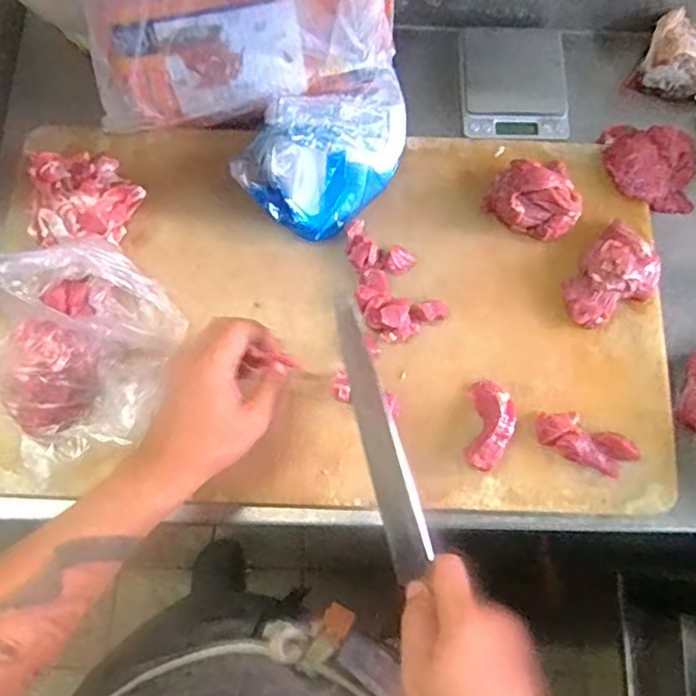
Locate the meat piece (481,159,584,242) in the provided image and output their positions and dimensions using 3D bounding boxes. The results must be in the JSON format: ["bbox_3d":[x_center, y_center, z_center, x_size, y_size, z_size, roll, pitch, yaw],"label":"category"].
[{"bbox_3d":[0.180,-0.146,0.548,0.079,0.039,0.086,36,77,9],"label":"meat piece"}]

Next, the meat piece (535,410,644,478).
[{"bbox_3d":[0.199,0.078,0.497,0.081,0.016,0.038,31,76,7],"label":"meat piece"}]

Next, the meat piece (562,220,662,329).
[{"bbox_3d":[0.233,-0.063,0.525,0.099,0.039,0.070,-41,79,-11],"label":"meat piece"}]

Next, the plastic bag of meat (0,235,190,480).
[{"bbox_3d":[-0.203,0.007,0.453,0.137,0.110,0.182,16,75,3],"label":"plastic bag of meat"}]

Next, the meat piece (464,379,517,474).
[{"bbox_3d":[0.119,0.066,0.497,0.035,0.027,0.074,6,74,1],"label":"meat piece"}]

